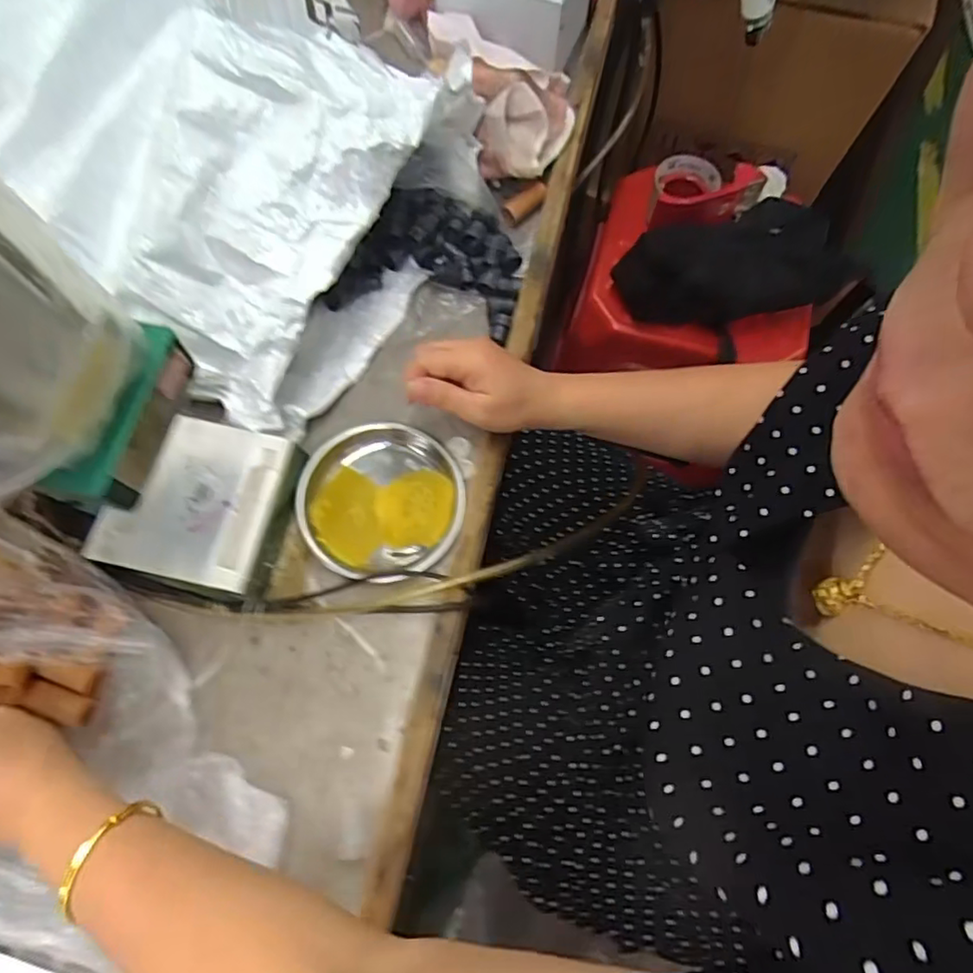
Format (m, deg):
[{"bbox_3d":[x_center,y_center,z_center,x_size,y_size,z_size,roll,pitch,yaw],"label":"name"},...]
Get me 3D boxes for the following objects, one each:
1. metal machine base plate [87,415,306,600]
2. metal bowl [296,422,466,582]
[{"bbox_3d":[-0.220,0.014,0.473,0.125,0.040,0.121,12,72,3],"label":"metal machine base plate"},{"bbox_3d":[-0.085,0.011,0.492,0.127,0.023,0.124,0,72,-1],"label":"metal bowl"}]

